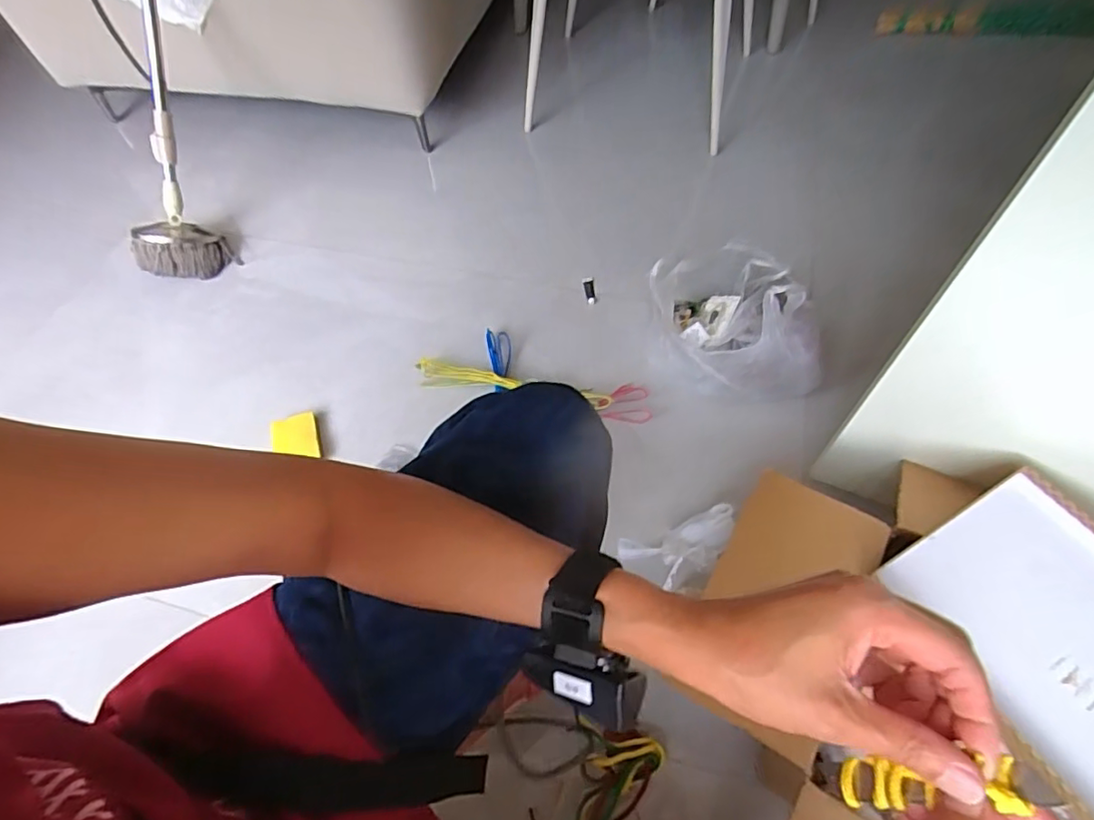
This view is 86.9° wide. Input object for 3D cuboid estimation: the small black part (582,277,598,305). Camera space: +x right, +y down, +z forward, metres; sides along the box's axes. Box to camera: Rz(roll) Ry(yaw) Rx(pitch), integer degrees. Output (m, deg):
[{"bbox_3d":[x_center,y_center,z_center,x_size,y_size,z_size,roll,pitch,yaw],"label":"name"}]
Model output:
[{"bbox_3d":[0.087,-0.239,1.159,0.023,0.013,0.066,-8,56,-2],"label":"small black part"}]

